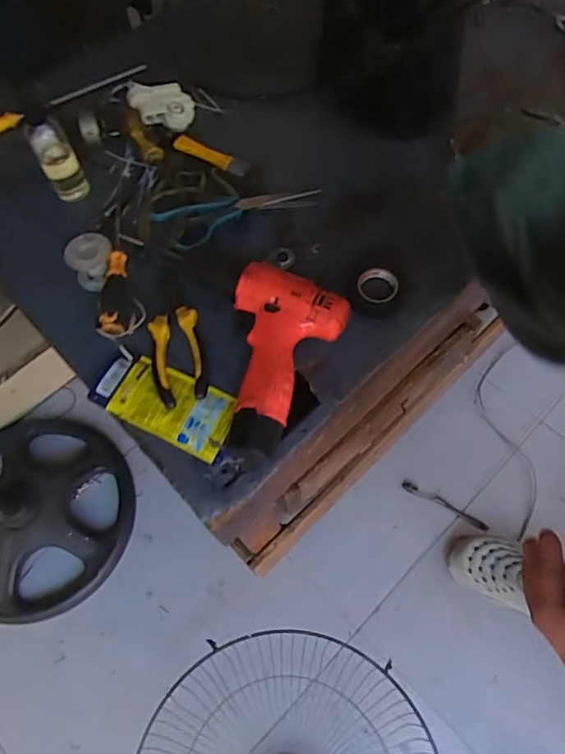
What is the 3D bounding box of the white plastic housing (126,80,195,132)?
[{"bbox_3d":[-0.162,-0.363,0.714,0.085,0.033,0.060,-1,64,2],"label":"white plastic housing"}]

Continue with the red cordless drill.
[{"bbox_3d":[-0.016,-0.026,0.543,0.115,0.061,0.174,26,68,14],"label":"red cordless drill"}]

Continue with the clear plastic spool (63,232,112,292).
[{"bbox_3d":[-0.213,-0.127,0.601,0.045,0.047,0.053,-5,64,0],"label":"clear plastic spool"}]

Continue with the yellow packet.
[{"bbox_3d":[-0.119,0.025,0.543,0.142,0.015,0.069,23,66,13],"label":"yellow packet"}]

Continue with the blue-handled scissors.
[{"bbox_3d":[-0.046,-0.186,0.619,0.196,0.023,0.056,-17,64,-7],"label":"blue-handled scissors"}]

